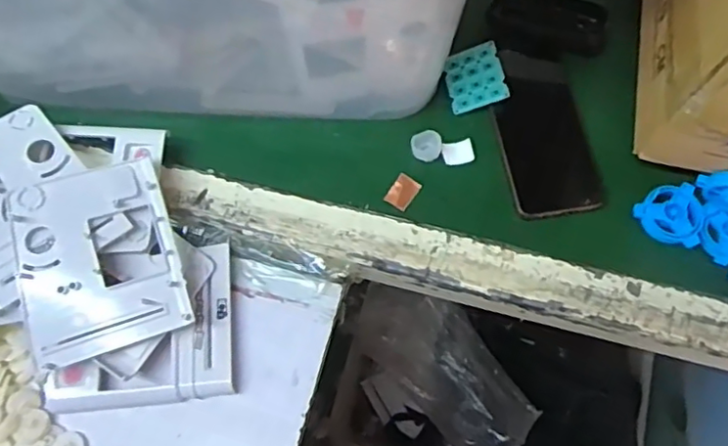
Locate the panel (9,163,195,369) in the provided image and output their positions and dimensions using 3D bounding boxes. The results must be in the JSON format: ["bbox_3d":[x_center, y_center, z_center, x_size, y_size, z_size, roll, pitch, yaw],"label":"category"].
[{"bbox_3d":[-0.204,0.026,0.463,0.112,0.020,0.140,-18,78,-9],"label":"panel"}]

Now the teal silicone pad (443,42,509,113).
[{"bbox_3d":[0.100,-0.131,0.553,0.051,0.004,0.057,-16,75,15],"label":"teal silicone pad"}]

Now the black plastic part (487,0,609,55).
[{"bbox_3d":[0.174,-0.195,0.570,0.106,0.014,0.060,20,72,7],"label":"black plastic part"}]

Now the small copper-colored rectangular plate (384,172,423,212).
[{"bbox_3d":[0.034,-0.027,0.529,0.021,0.004,0.029,34,79,5],"label":"small copper-colored rectangular plate"}]

